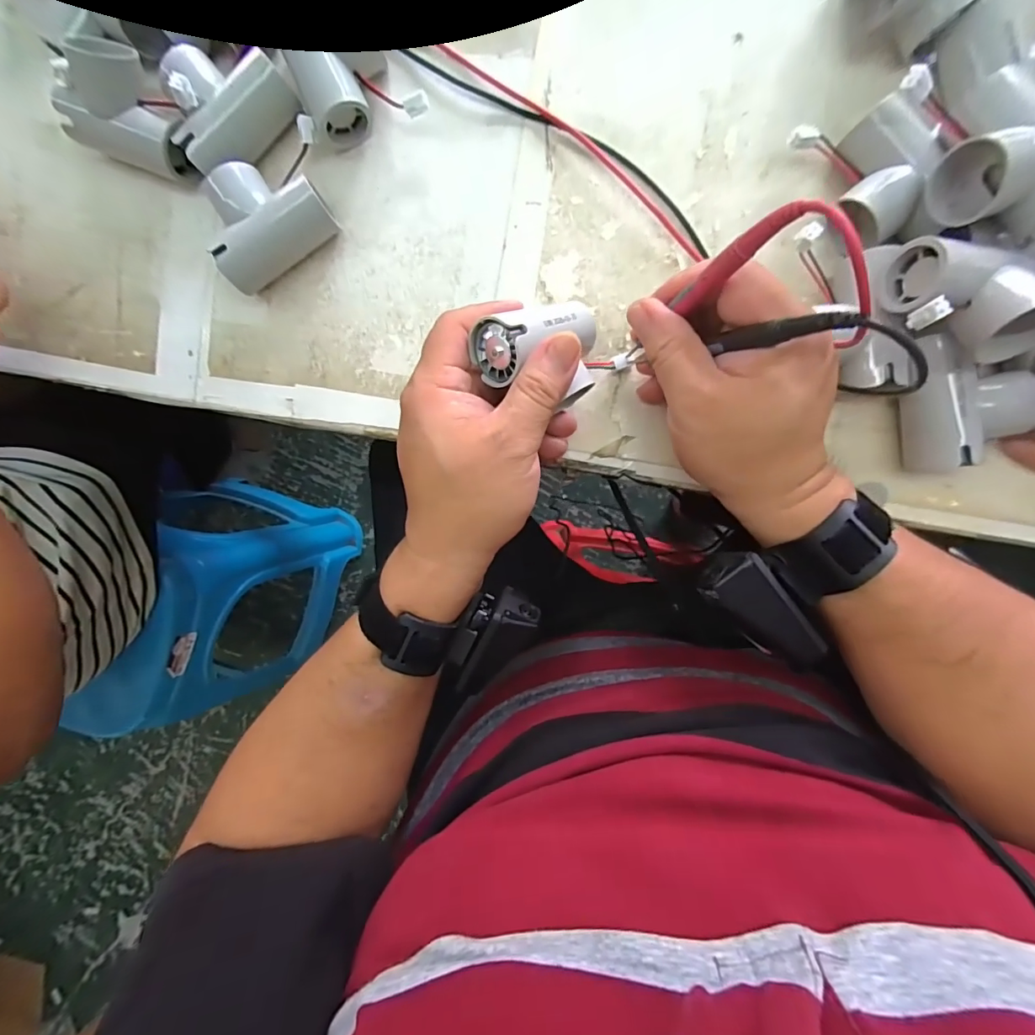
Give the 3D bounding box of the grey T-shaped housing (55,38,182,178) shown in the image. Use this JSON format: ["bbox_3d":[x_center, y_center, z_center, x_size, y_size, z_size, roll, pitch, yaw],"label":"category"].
[{"bbox_3d":[-0.235,-0.246,0.285,0.076,0.047,0.057,23,96,3],"label":"grey T-shaped housing"}]

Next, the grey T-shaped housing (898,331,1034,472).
[{"bbox_3d":[0.249,-0.066,0.267,0.052,0.035,0.071,-11,93,5],"label":"grey T-shaped housing"}]

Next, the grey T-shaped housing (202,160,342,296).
[{"bbox_3d":[-0.159,-0.186,0.295,0.073,0.031,0.057,-35,91,6],"label":"grey T-shaped housing"}]

